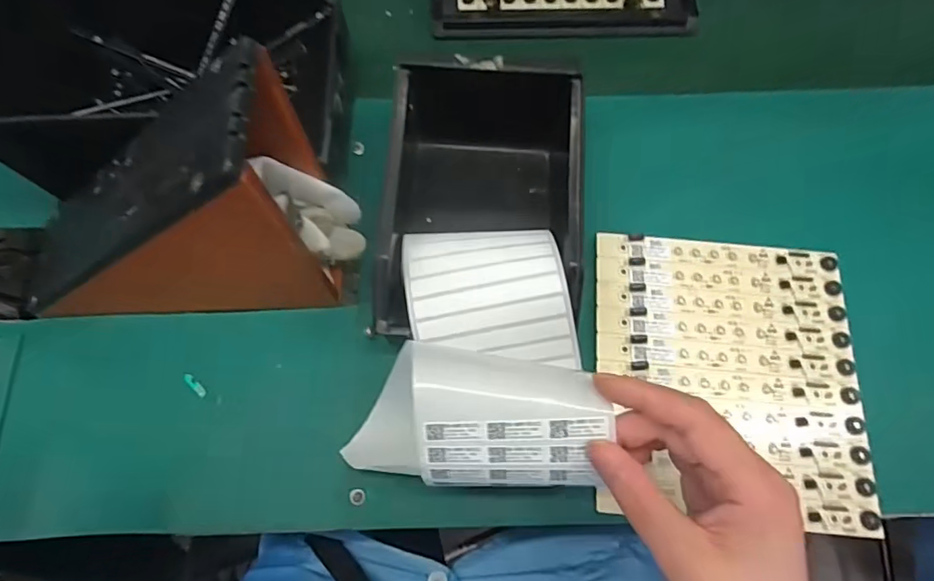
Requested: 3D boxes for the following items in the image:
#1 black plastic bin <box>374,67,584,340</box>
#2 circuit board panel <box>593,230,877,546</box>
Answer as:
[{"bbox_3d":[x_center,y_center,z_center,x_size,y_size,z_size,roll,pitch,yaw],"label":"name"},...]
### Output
[{"bbox_3d":[0.008,-0.050,0.367,0.128,0.090,0.178,4,70,1],"label":"black plastic bin"},{"bbox_3d":[0.181,0.055,0.360,0.177,0.004,0.194,5,70,1],"label":"circuit board panel"}]

